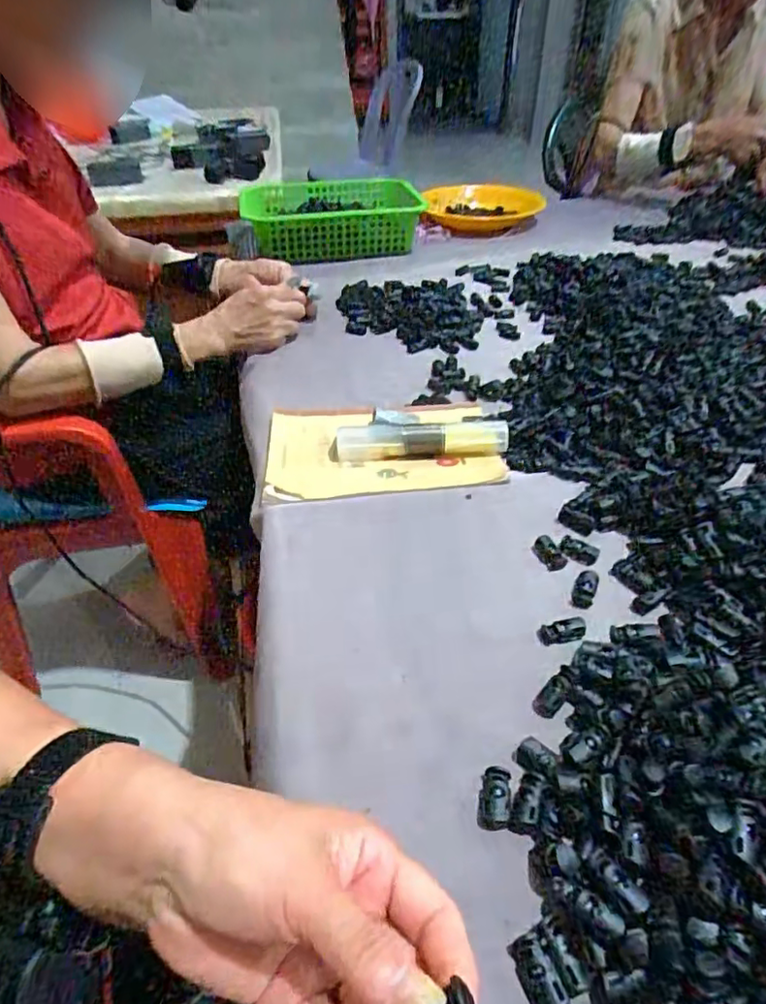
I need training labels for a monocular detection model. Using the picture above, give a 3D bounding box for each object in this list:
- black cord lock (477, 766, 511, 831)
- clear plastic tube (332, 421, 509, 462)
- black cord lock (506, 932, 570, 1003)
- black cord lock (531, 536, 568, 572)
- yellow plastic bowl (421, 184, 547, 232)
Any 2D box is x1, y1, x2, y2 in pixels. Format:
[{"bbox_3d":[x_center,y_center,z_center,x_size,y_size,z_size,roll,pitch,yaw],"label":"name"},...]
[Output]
[{"bbox_3d":[0.057,0.149,0.295,0.015,0.007,0.028,9,42,12],"label":"black cord lock"},{"bbox_3d":[0.034,-0.057,0.528,0.152,0.027,0.024,-2,41,-1],"label":"clear plastic tube"},{"bbox_3d":[0.064,0.197,0.243,0.015,0.013,0.027,-13,42,-13],"label":"black cord lock"},{"bbox_3d":[0.121,0.035,0.421,0.018,0.008,0.027,-12,42,-13],"label":"black cord lock"},{"bbox_3d":[0.189,-0.549,1.092,0.222,0.041,0.212,2,41,4],"label":"yellow plastic bowl"}]

